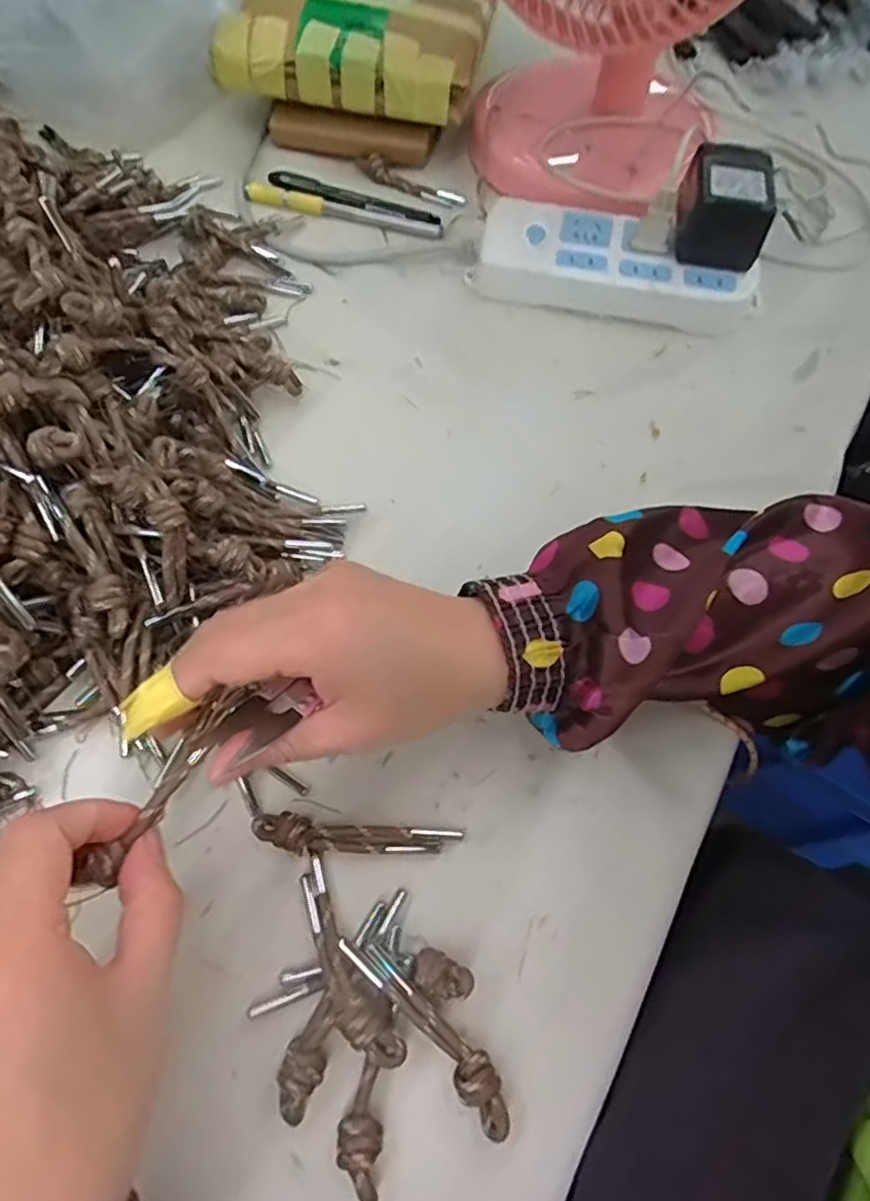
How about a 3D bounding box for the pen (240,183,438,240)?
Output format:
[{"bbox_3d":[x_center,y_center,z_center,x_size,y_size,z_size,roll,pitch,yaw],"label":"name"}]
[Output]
[{"bbox_3d":[-0.067,-0.283,0.485,0.146,0.008,0.012,13,66,3],"label":"pen"}]

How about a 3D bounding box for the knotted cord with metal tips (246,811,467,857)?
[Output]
[{"bbox_3d":[-0.034,0.105,0.295,0.087,0.015,0.016,6,66,-1],"label":"knotted cord with metal tips"}]

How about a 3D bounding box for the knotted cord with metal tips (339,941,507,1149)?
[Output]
[{"bbox_3d":[-0.002,0.165,0.261,0.016,0.013,0.087,-40,74,-18],"label":"knotted cord with metal tips"}]

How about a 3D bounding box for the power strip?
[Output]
[{"bbox_3d":[0.125,-0.231,0.458,0.183,0.030,0.074,17,66,4],"label":"power strip"}]

